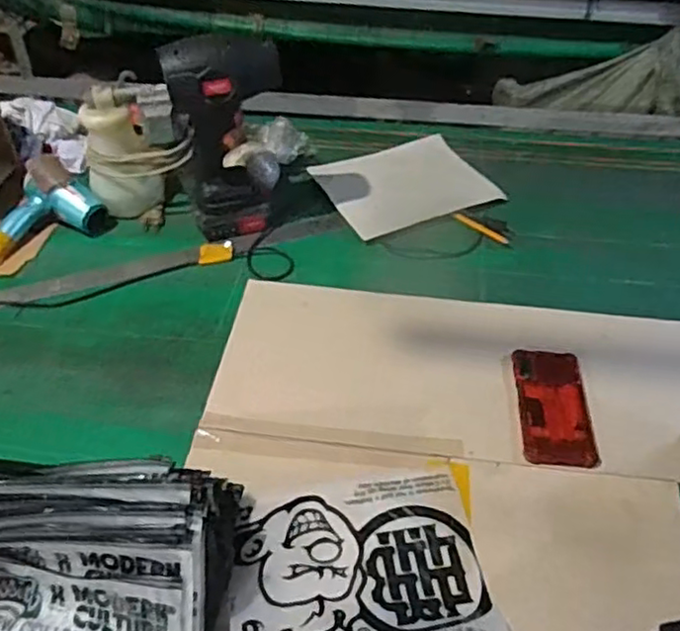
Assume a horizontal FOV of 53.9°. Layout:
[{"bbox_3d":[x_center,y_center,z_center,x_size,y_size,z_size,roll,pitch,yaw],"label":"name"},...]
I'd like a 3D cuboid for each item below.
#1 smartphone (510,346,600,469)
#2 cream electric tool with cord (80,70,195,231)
[{"bbox_3d":[0.251,0.103,0.783,0.077,0.014,0.153,4,45,3],"label":"smartphone"},{"bbox_3d":[-0.306,-0.245,1.014,0.124,0.194,0.129,35,54,29],"label":"cream electric tool with cord"}]

